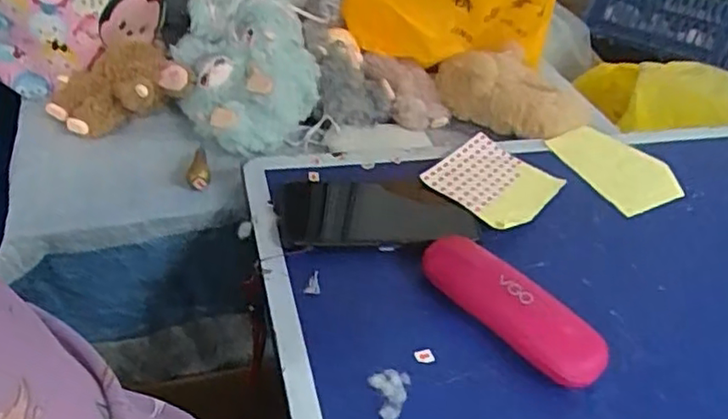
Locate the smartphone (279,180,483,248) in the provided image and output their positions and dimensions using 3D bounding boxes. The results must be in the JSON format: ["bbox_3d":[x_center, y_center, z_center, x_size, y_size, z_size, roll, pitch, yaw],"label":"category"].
[{"bbox_3d":[0.012,0.003,0.556,0.164,0.014,0.083,2,41,-6],"label":"smartphone"}]

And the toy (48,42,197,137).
[{"bbox_3d":[-0.245,-0.123,0.649,0.128,0.055,0.088,-15,45,-24],"label":"toy"}]

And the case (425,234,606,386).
[{"bbox_3d":[0.108,0.073,0.482,0.148,0.038,0.038,35,48,28],"label":"case"}]

